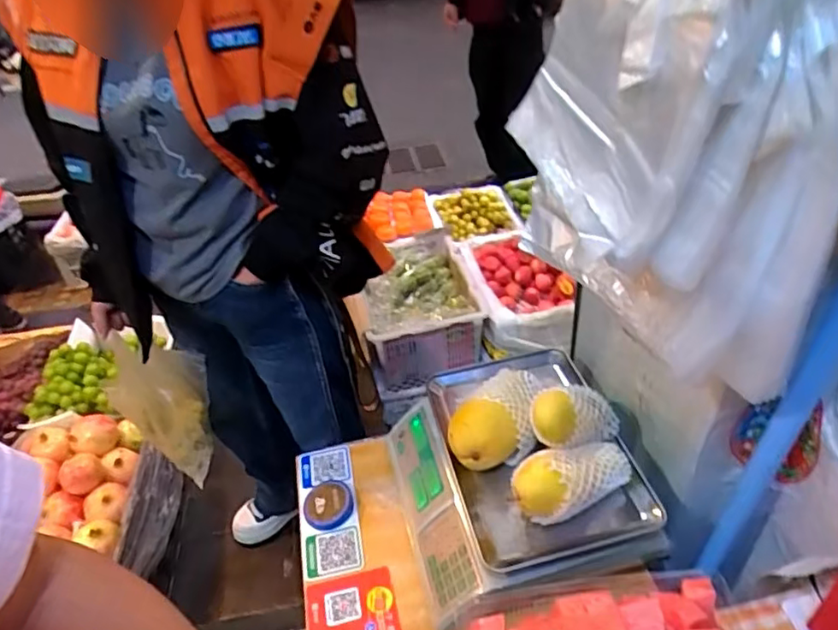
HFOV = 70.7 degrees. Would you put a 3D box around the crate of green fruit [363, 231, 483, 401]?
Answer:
[{"bbox_3d":[0.007,-0.016,1.537,0.266,0.188,0.427,-8,39,-1],"label":"crate of green fruit"}]

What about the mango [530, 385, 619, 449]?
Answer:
[{"bbox_3d":[0.213,0.137,0.793,0.157,0.072,0.069,6,28,-35],"label":"mango"}]

